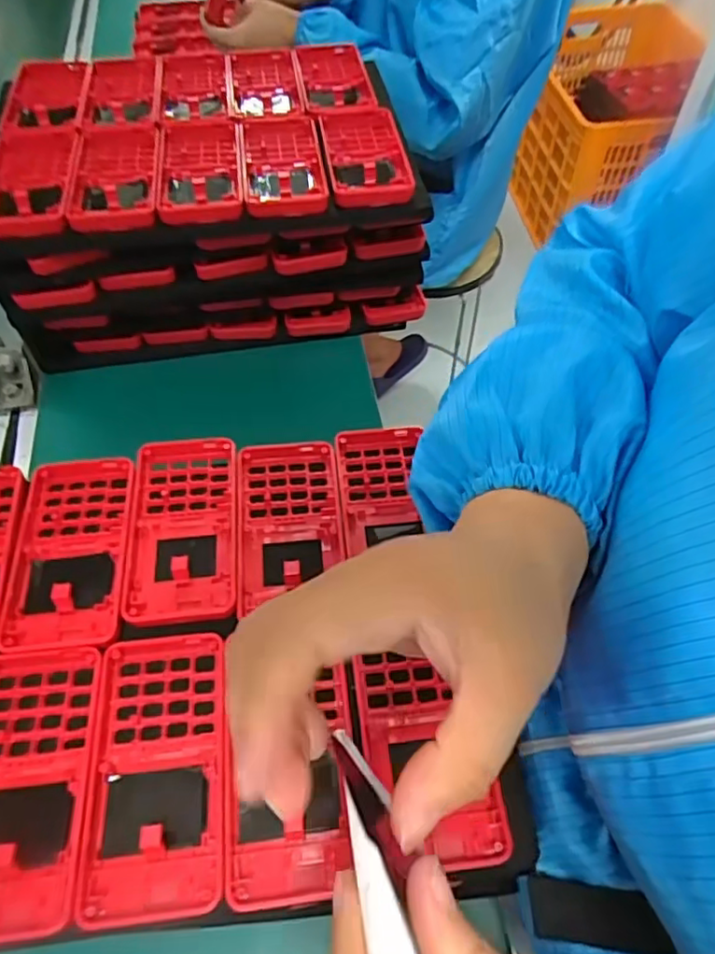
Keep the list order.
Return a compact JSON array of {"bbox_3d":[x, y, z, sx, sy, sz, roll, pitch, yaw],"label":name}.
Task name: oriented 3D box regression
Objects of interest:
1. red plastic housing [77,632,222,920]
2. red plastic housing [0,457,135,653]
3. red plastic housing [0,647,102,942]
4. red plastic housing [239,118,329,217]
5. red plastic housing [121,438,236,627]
[{"bbox_3d":[-0.096,0.138,0.295,0.062,0.009,0.122,-6,57,-3],"label":"red plastic housing"},{"bbox_3d":[-0.169,0.041,0.360,0.064,0.015,0.124,-7,57,-4],"label":"red plastic housing"},{"bbox_3d":[-0.161,0.144,0.291,0.064,0.010,0.122,-6,57,-3],"label":"red plastic housing"},{"bbox_3d":[-0.058,-0.244,0.479,0.063,0.017,0.124,-7,57,-4],"label":"red plastic housing"},{"bbox_3d":[-0.106,0.029,0.370,0.063,0.014,0.124,-6,57,-3],"label":"red plastic housing"}]

